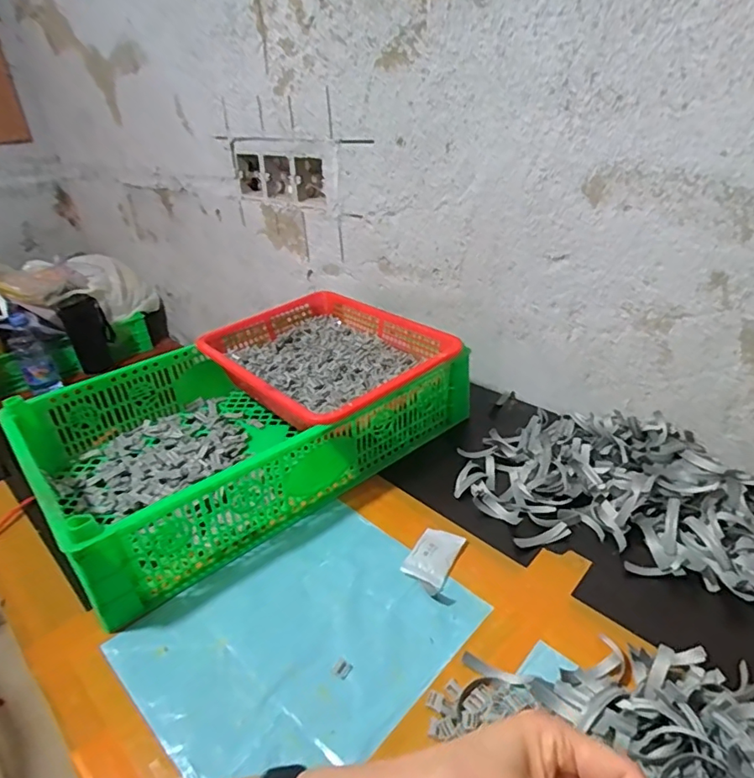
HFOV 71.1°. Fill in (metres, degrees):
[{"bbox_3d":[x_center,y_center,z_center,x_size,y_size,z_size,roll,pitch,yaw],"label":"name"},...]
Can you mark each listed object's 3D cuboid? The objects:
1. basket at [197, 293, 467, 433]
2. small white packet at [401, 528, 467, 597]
[{"bbox_3d":[-0.065,-0.037,0.689,0.248,0.069,0.296,-26,36,-34],"label":"basket"},{"bbox_3d":[0.053,0.155,0.490,0.039,0.008,0.074,14,34,28],"label":"small white packet"}]

